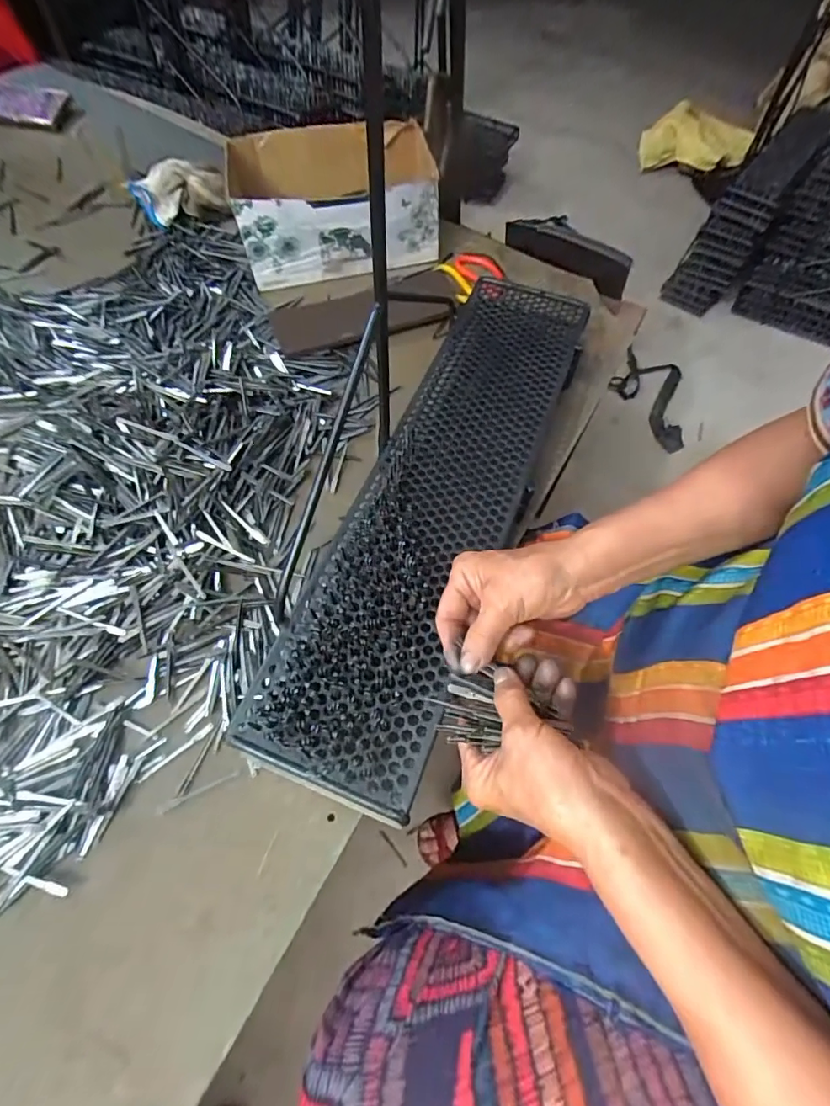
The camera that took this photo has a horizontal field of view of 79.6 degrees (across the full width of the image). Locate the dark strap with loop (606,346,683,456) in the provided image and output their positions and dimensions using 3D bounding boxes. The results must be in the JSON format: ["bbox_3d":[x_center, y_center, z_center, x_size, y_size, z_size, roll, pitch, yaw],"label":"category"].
[{"bbox_3d":[0.641,-0.430,1.381,0.213,0.063,0.313,12,62,5],"label":"dark strap with loop"}]

